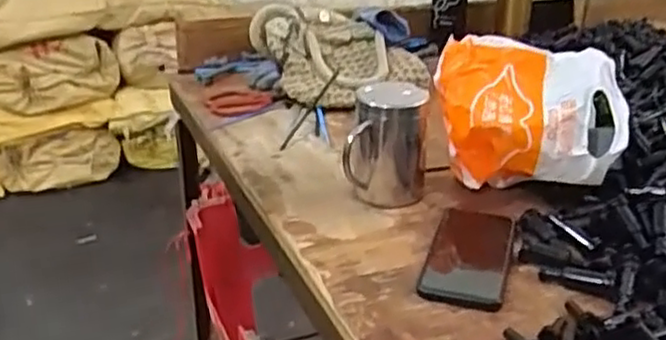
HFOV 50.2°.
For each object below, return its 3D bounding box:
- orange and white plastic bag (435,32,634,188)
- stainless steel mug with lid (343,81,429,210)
[{"bbox_3d":[0.212,-0.058,0.782,0.194,0.133,0.116,5,25,7],"label":"orange and white plastic bag"},{"bbox_3d":[0.058,-0.031,0.774,0.088,0.131,0.083,2,25,2],"label":"stainless steel mug with lid"}]

